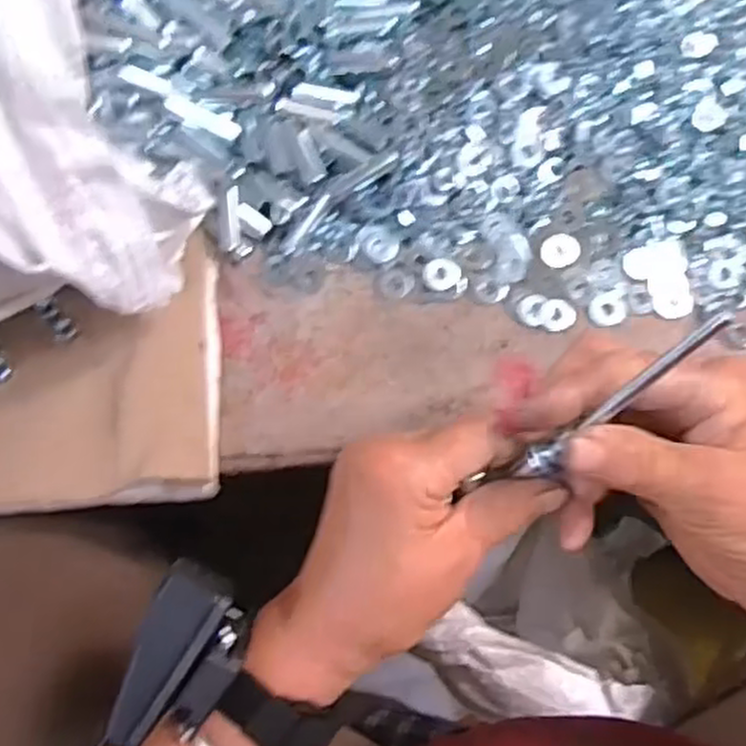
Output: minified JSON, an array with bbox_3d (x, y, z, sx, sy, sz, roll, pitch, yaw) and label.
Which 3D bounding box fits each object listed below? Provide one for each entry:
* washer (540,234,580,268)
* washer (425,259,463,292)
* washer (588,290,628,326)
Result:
[{"bbox_3d":[0.109,-0.071,0.442,0.022,0.004,0.021,0,68,-1],"label":"washer"},{"bbox_3d":[0.040,-0.057,0.443,0.021,0.004,0.020,1,82,-5],"label":"washer"},{"bbox_3d":[0.133,-0.037,0.434,0.020,0.004,0.022,0,68,-1],"label":"washer"}]

